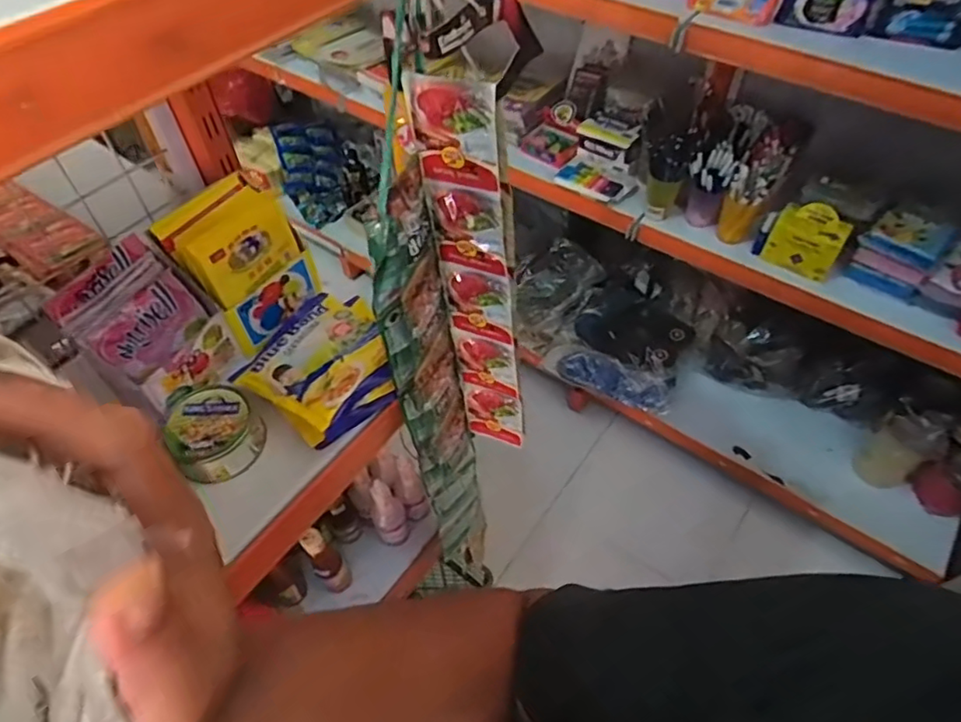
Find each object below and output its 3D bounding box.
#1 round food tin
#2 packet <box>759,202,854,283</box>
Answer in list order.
[{"bbox_3d":[-0.235,0.063,0.538,0.072,0.029,0.086,-29,58,-20],"label":"round food tin"},{"bbox_3d":[0.597,-0.221,1.097,0.129,0.135,0.026,16,42,5],"label":"packet"}]

